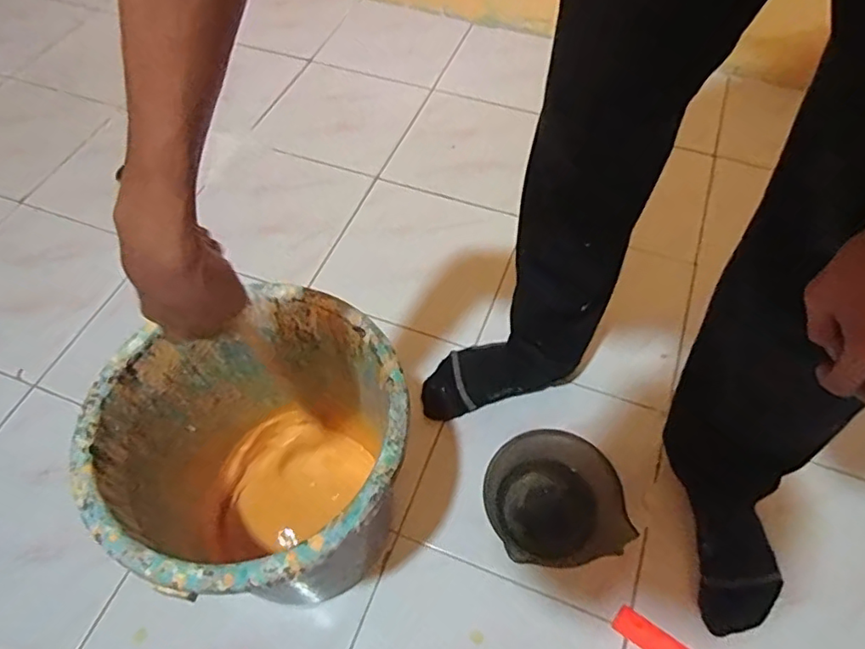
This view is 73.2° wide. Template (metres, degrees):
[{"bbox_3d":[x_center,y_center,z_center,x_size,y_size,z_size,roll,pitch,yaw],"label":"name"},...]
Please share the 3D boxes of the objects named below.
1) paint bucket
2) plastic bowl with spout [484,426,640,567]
[{"bbox_3d":[-0.167,0.168,0.648,0.273,0.326,0.271,0,58,0],"label":"paint bucket"},{"bbox_3d":[0.152,0.228,0.757,0.166,0.094,0.160,0,58,0],"label":"plastic bowl with spout"}]

